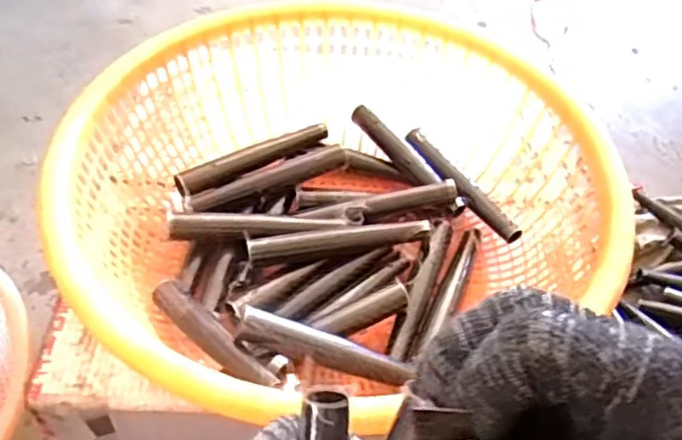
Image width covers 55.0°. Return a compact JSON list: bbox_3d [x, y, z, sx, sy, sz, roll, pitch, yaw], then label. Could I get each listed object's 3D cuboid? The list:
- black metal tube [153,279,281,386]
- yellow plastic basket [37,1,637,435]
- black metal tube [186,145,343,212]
[{"bbox_3d":[-0.089,0.079,0.457,0.021,0.014,0.144,-34,44,-27],"label":"black metal tube"},{"bbox_3d":[-0.010,-0.021,0.529,0.395,0.124,0.360,-10,52,-12],"label":"yellow plastic basket"},{"bbox_3d":[-0.063,-0.035,0.566,0.142,0.021,0.017,-20,55,-19],"label":"black metal tube"}]

